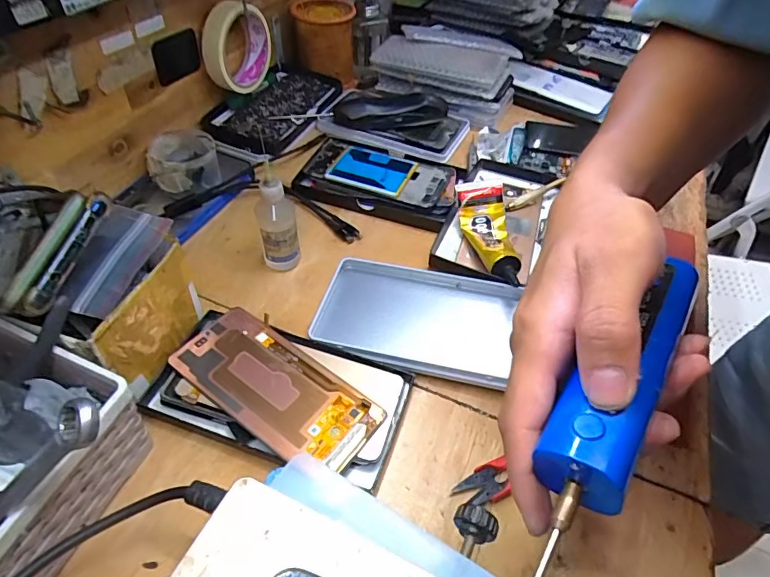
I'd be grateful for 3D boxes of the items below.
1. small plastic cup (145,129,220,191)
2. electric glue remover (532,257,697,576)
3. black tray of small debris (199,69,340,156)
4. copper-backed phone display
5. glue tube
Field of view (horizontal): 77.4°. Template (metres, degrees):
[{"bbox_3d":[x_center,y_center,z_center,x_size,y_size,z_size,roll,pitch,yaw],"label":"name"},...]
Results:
[{"bbox_3d":[-0.216,-0.137,0.516,0.067,0.037,0.068,1,48,-2],"label":"small plastic cup"},{"bbox_3d":[0.083,0.065,0.196,0.035,0.029,0.217,30,64,22],"label":"electric glue remover"},{"bbox_3d":[-0.134,-0.232,0.612,0.096,0.019,0.191,32,57,8],"label":"black tray of small debris"},{"bbox_3d":[-0.082,0.071,0.355,0.155,0.010,0.070,30,53,22],"label":"copper-backed phone display"},{"bbox_3d":[0.107,-0.056,0.466,0.045,0.031,0.123,-7,49,-9],"label":"glue tube"}]

